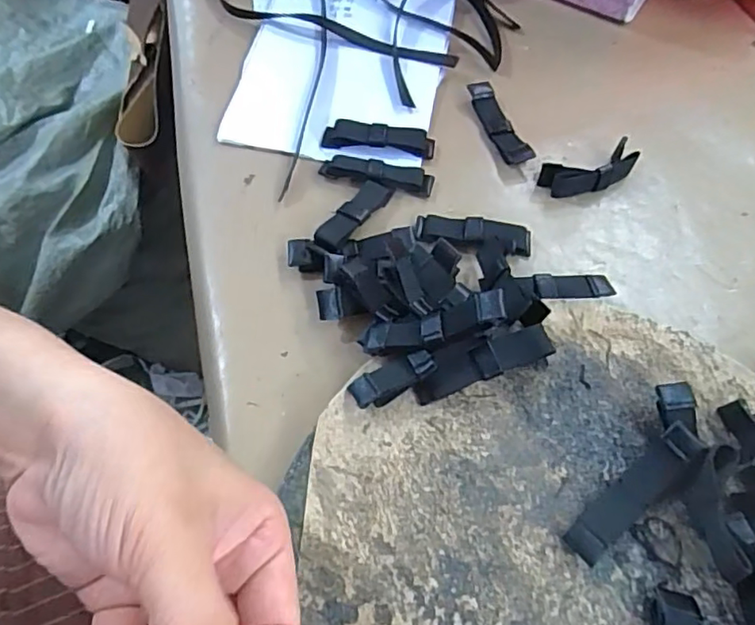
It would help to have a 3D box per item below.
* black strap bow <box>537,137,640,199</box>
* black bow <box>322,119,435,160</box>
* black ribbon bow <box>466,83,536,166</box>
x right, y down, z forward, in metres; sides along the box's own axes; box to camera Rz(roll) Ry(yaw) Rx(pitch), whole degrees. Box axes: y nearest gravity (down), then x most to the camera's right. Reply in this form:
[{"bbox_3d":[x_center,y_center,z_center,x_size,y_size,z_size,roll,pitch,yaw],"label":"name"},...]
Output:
[{"bbox_3d":[0.128,-0.086,0.355,0.055,0.017,0.022,-13,60,-9],"label":"black strap bow"},{"bbox_3d":[0.001,-0.108,0.367,0.068,0.009,0.019,7,60,3],"label":"black bow"},{"bbox_3d":[0.078,-0.122,0.383,0.016,0.012,0.070,-15,61,-10],"label":"black ribbon bow"}]

